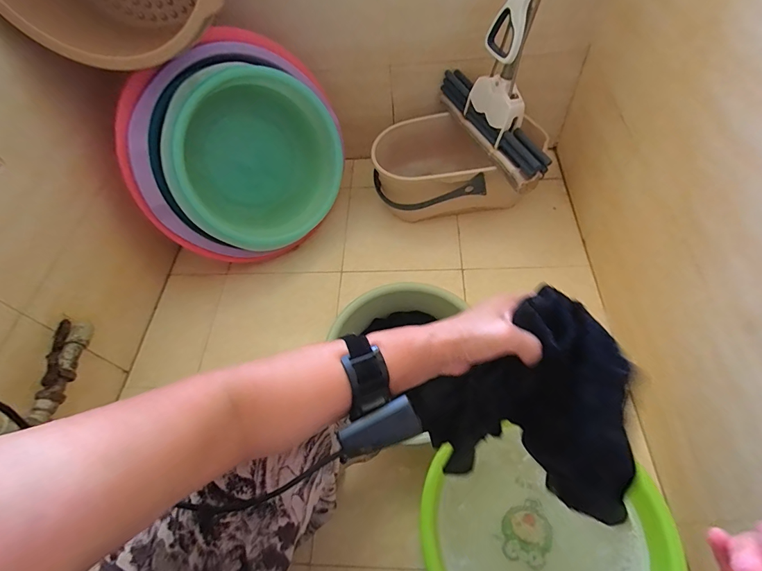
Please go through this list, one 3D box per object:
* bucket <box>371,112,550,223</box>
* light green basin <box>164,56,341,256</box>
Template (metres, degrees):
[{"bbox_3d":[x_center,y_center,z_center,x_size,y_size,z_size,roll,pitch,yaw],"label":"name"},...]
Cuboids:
[{"bbox_3d":[0.175,-0.298,1.018,0.371,0.184,0.247,-17,57,-8],"label":"bucket"},{"bbox_3d":[-0.286,-0.294,0.901,0.386,0.393,0.130,-26,37,-9],"label":"light green basin"}]

